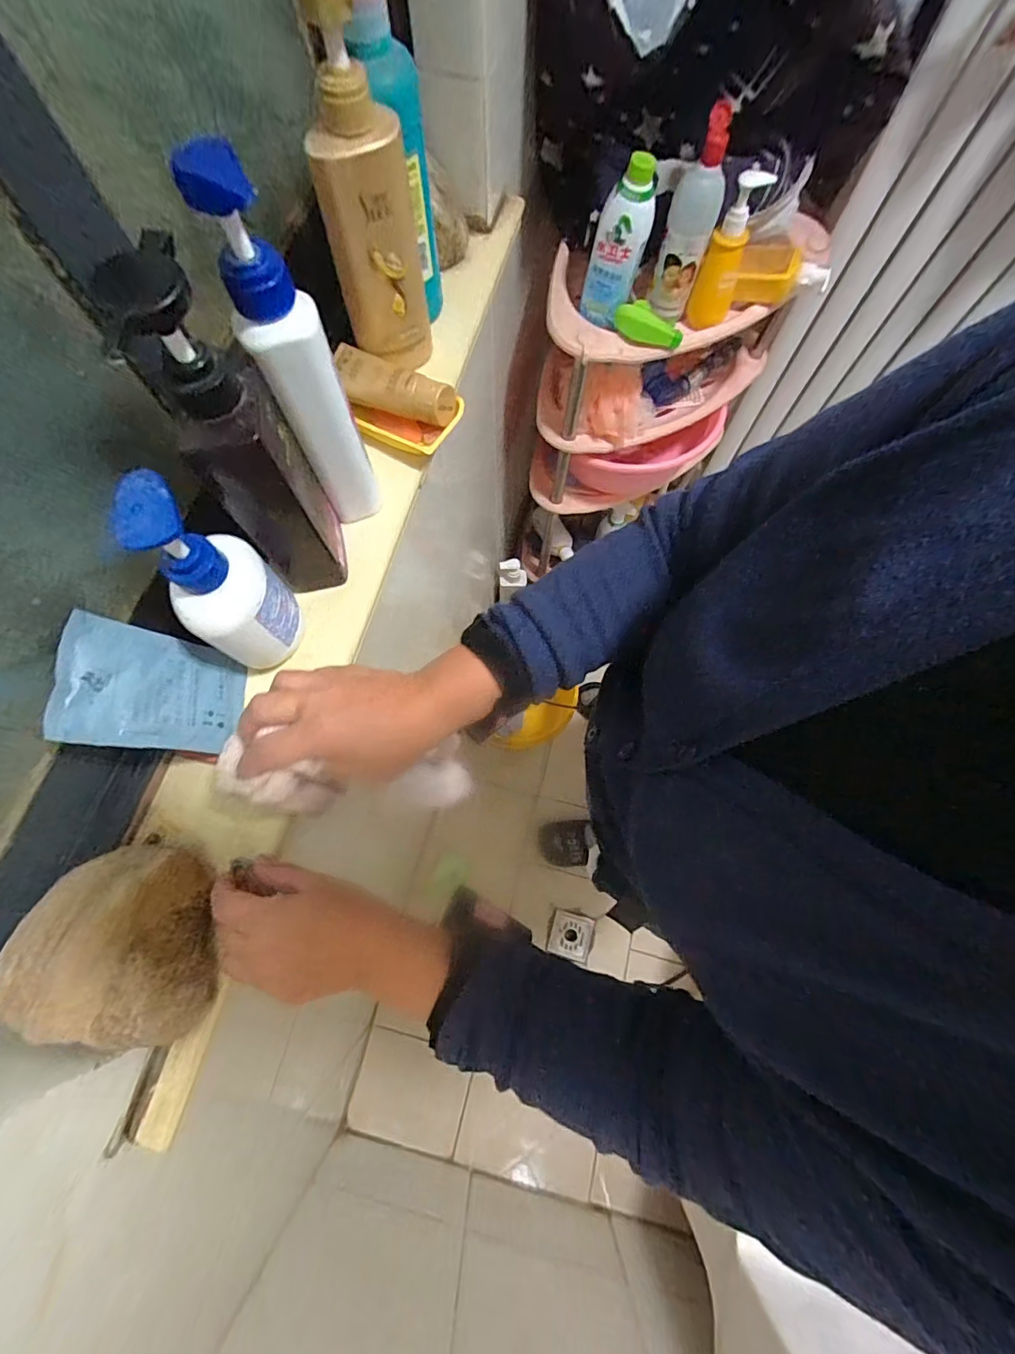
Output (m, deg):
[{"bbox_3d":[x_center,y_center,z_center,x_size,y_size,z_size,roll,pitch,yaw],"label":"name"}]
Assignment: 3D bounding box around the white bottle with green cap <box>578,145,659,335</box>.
[{"bbox_3d":[0.142,-0.553,0.641,0.071,0.168,0.048,14,73,4],"label":"white bottle with green cap"}]

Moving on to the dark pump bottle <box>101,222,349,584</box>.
[{"bbox_3d":[-0.167,-0.139,0.338,0.049,0.210,0.068,-14,73,-4],"label":"dark pump bottle"}]

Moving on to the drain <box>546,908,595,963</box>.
[{"bbox_3d":[0.160,0.644,1.242,0.103,0.022,0.097,13,72,14],"label":"drain"}]

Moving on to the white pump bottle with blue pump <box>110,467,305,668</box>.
[{"bbox_3d":[-0.198,-0.063,0.340,0.066,0.144,0.069,43,77,12],"label":"white pump bottle with blue pump"}]

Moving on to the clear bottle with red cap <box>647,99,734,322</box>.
[{"bbox_3d":[0.235,-0.579,0.644,0.059,0.205,0.047,19,73,6],"label":"clear bottle with red cap"}]

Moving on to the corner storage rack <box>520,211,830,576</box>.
[{"bbox_3d":[0.263,-0.502,0.872,0.427,0.466,0.198,-10,72,-3],"label":"corner storage rack"}]

